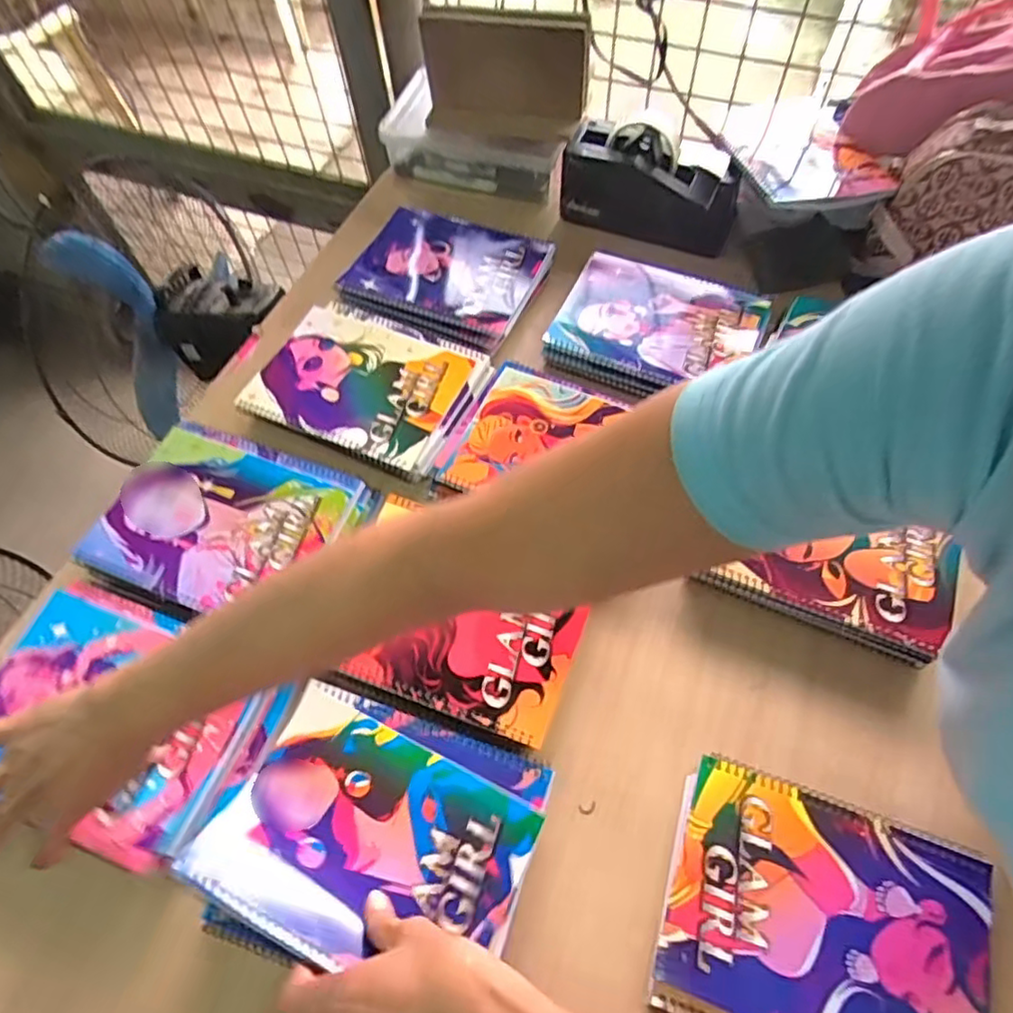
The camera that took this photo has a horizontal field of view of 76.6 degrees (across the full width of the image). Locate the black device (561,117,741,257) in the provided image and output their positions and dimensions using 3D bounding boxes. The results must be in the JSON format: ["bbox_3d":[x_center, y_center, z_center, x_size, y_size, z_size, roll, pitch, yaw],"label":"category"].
[{"bbox_3d":[0.168,-0.367,0.743,0.201,0.095,0.069,23,64,14],"label":"black device"}]

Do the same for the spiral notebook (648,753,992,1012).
[{"bbox_3d":[0.210,0.277,0.424,0.199,0.013,0.160,17,63,11],"label":"spiral notebook"}]

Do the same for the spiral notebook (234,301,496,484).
[{"bbox_3d":[-0.139,-0.129,0.640,0.208,0.015,0.163,21,64,13],"label":"spiral notebook"}]

